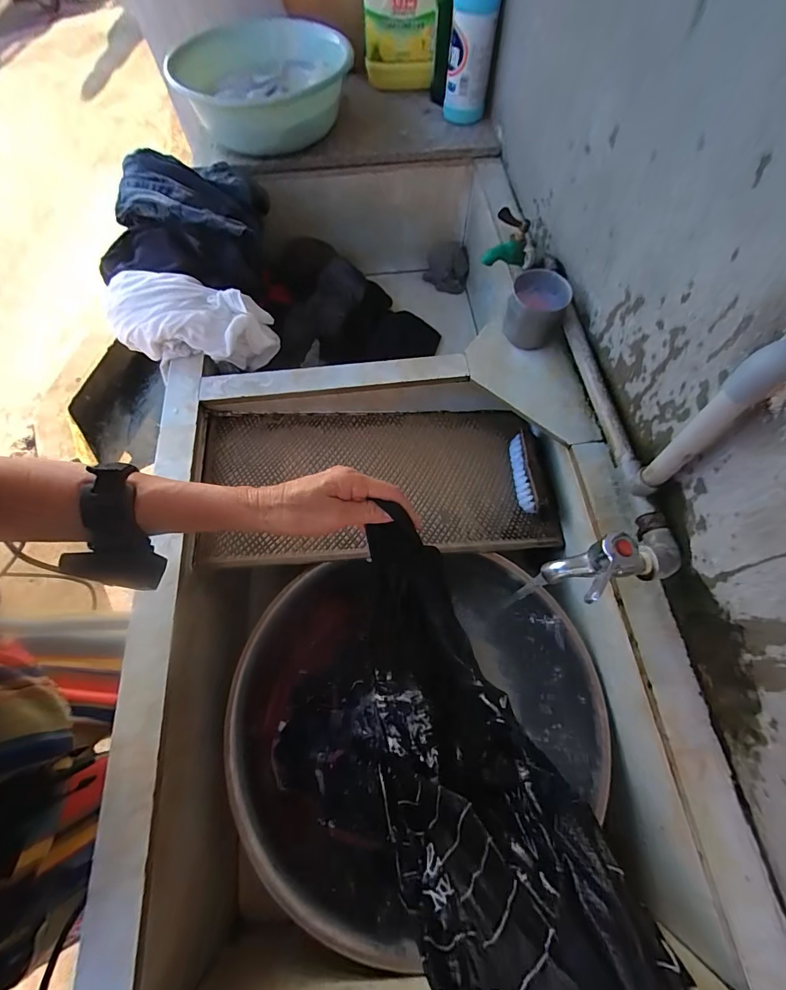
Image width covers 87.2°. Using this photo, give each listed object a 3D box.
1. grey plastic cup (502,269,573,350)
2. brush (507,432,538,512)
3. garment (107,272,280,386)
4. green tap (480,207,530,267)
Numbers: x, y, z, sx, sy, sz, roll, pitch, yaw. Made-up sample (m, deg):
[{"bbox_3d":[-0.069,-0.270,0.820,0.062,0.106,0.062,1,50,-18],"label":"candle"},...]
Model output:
[{"bbox_3d":[0.179,-0.231,0.522,0.068,0.069,0.059,22,68,13],"label":"grey plastic cup"},{"bbox_3d":[0.166,-0.028,0.533,0.020,0.043,0.095,-5,64,1],"label":"brush"},{"bbox_3d":[-0.262,-0.215,0.541,0.198,0.109,0.079,0,65,3],"label":"garment"},{"bbox_3d":[0.144,-0.324,0.522,0.053,0.066,0.021,-13,64,-3],"label":"green tap"}]

